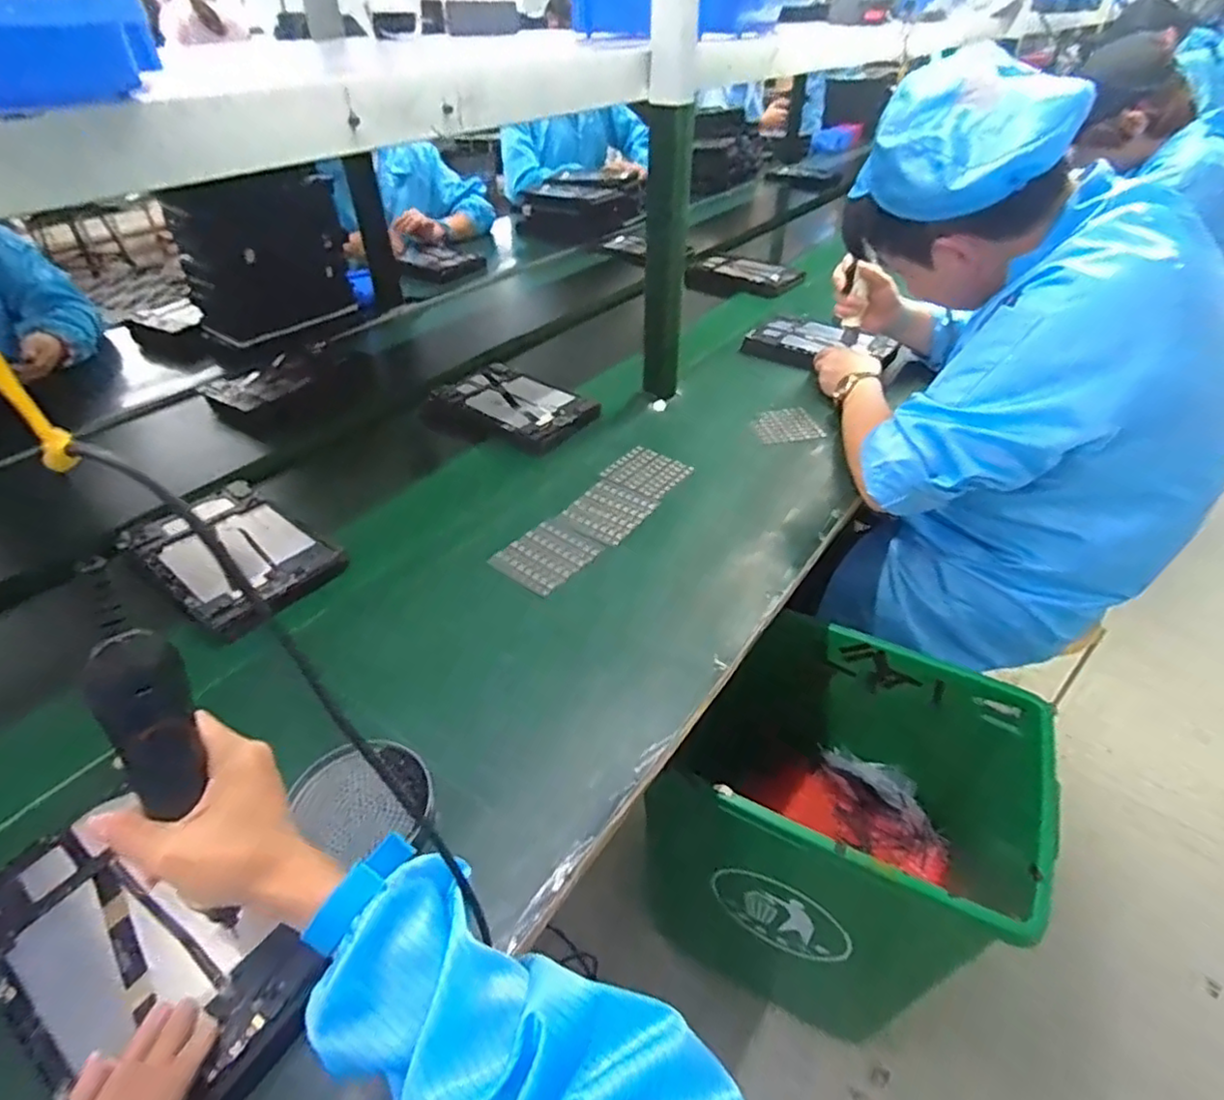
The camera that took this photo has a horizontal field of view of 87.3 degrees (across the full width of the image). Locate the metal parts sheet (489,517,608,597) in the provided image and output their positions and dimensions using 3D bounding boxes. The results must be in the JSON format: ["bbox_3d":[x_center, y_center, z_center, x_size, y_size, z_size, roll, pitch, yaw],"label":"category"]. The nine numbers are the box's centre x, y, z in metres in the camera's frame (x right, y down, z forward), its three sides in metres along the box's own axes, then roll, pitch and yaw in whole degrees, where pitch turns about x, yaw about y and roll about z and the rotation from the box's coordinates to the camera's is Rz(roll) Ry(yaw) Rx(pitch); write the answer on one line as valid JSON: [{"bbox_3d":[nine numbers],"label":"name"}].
[{"bbox_3d":[-0.076,0.006,0.769,0.090,0.010,0.109,26,47,28],"label":"metal parts sheet"}]

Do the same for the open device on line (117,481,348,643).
[{"bbox_3d":[-0.445,0.002,0.749,0.239,0.031,0.162,26,47,28],"label":"open device on line"}]

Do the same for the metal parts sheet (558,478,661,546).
[{"bbox_3d":[-0.004,-0.051,0.832,0.091,0.005,0.108,25,47,27],"label":"metal parts sheet"}]

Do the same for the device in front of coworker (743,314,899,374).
[{"bbox_3d":[0.361,-0.371,1.156,0.162,0.036,0.231,-30,49,-30],"label":"device in front of coworker"}]

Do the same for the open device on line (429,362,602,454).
[{"bbox_3d":[-0.150,-0.231,1.010,0.243,0.025,0.165,26,47,27],"label":"open device on line"}]

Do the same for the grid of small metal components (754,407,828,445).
[{"bbox_3d":[0.267,-0.192,0.983,0.098,0.004,0.090,-8,41,-9],"label":"grid of small metal components"}]

